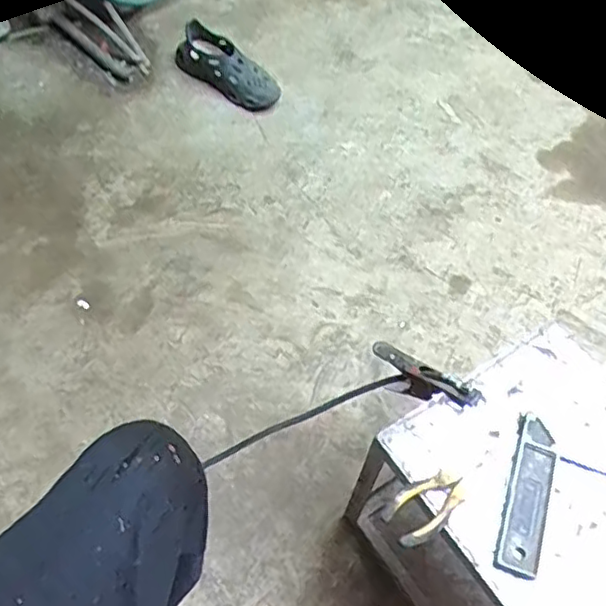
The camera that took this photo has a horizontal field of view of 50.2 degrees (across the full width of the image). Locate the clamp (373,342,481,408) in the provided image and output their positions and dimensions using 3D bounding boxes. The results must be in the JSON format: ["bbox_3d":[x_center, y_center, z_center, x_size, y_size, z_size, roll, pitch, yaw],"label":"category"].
[{"bbox_3d":[0.152,0.103,0.823,0.034,0.062,0.153,-38,37,-25],"label":"clamp"}]

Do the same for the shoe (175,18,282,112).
[{"bbox_3d":[-0.185,-0.557,1.537,0.285,0.075,0.121,37,62,20],"label":"shoe"}]

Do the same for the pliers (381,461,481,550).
[{"bbox_3d":[0.144,0.206,0.691,0.123,0.019,0.053,-34,65,-24],"label":"pliers"}]

